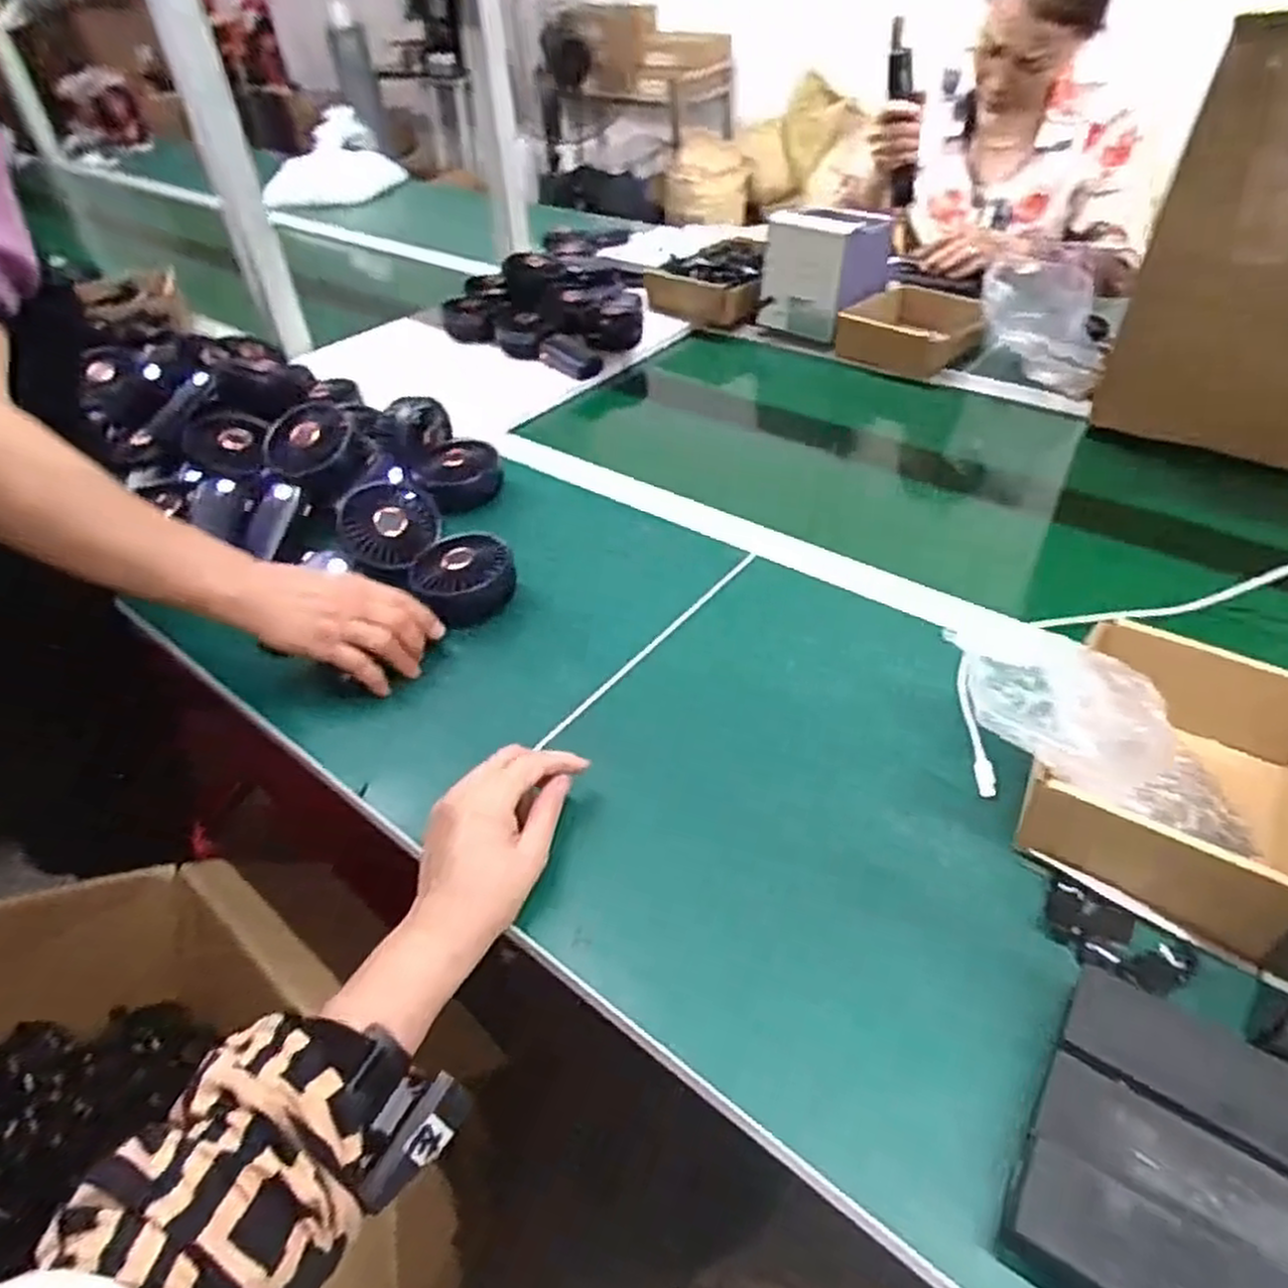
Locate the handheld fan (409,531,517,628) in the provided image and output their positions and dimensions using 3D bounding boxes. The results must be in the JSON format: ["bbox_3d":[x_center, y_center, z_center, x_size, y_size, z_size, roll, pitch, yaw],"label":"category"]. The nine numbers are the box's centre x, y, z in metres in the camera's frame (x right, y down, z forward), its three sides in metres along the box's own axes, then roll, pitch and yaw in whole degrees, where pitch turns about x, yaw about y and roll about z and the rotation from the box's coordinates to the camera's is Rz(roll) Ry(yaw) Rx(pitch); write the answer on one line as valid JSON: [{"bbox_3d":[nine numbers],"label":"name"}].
[{"bbox_3d":[-0.163,-0.061,0.712,0.088,0.046,0.093,-19,43,-16],"label":"handheld fan"}]

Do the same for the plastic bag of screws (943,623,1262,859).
[{"bbox_3d":[0.286,0.053,0.479,0.199,0.071,0.073,35,48,-3],"label":"plastic bag of screws"}]

